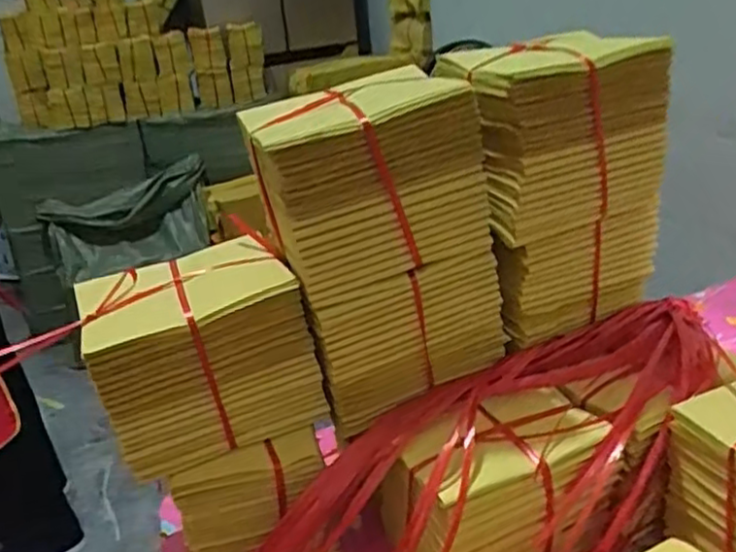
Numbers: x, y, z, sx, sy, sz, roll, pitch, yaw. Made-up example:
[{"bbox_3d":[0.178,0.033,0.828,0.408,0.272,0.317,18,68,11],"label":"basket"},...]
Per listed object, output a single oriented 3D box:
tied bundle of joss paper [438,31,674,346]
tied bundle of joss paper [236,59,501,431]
[{"bbox_3d":[0.160,-0.077,0.610,0.177,0.243,0.110,-17,27,-23],"label":"tied bundle of joss paper"},{"bbox_3d":[0.009,-0.024,0.562,0.171,0.247,0.092,-17,27,-24],"label":"tied bundle of joss paper"}]

